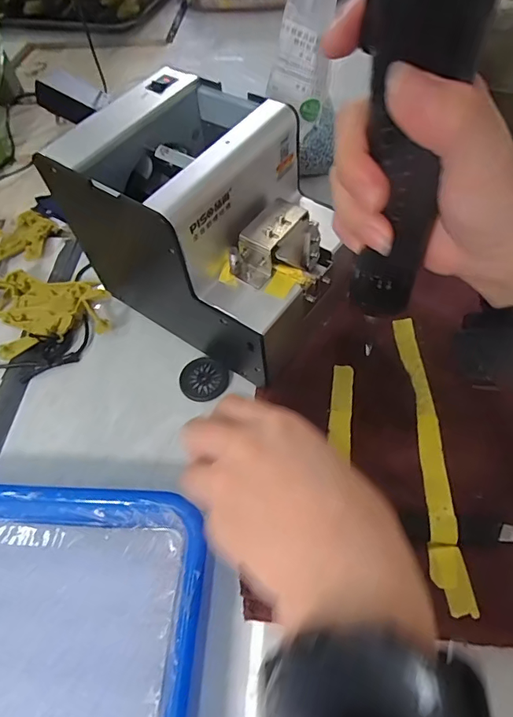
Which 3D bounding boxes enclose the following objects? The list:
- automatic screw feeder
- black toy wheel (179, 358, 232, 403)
[{"bbox_3d":[-0.040,-0.097,0.333,0.199,0.142,0.137,29,64,20],"label":"automatic screw feeder"},{"bbox_3d":[-0.042,0.017,0.348,0.039,0.005,0.035,16,61,13],"label":"black toy wheel"}]

